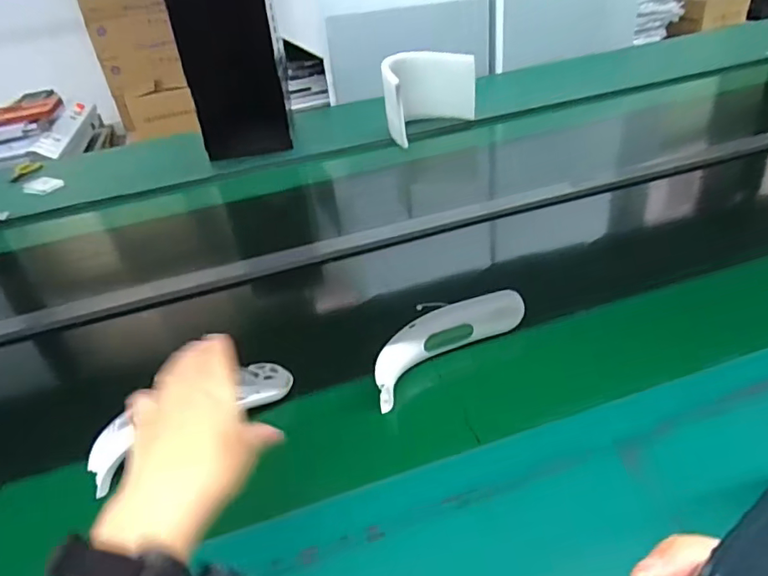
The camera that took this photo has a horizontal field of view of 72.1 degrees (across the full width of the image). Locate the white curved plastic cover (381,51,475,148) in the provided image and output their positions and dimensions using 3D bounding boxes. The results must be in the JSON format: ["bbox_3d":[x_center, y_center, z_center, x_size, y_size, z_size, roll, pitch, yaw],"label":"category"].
[{"bbox_3d":[0.096,-0.404,1.112,0.193,0.141,0.168,-3,34,7],"label":"white curved plastic cover"}]

